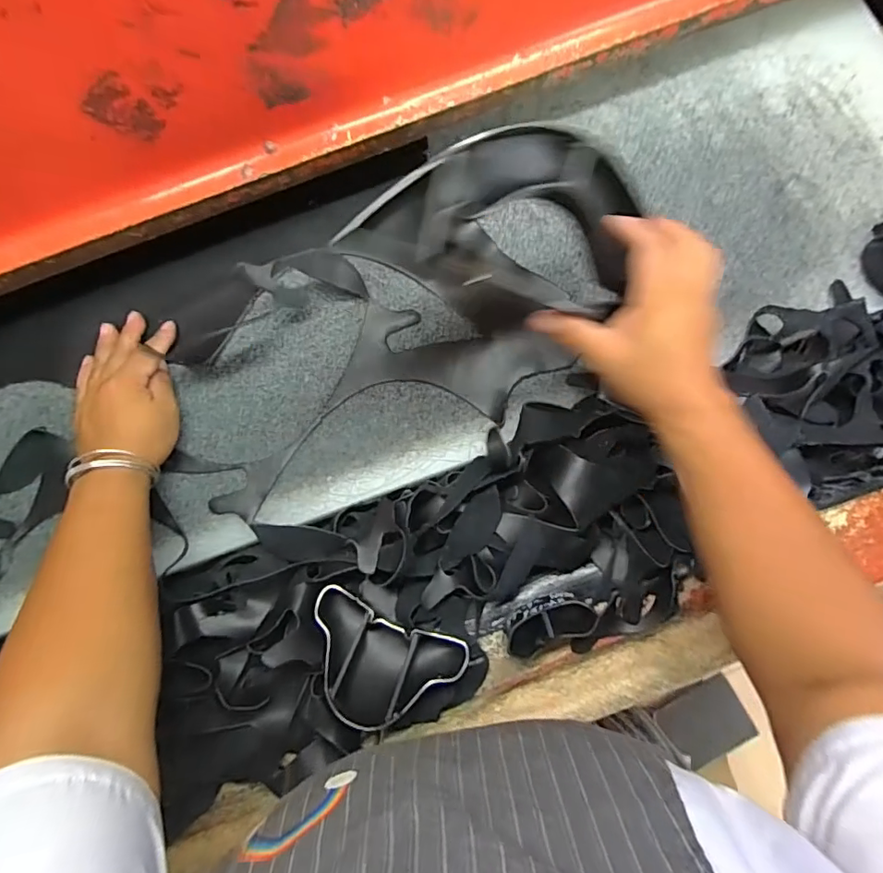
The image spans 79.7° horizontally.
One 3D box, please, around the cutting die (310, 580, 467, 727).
[{"bbox_3d":[-0.052,0.187,0.429,0.126,0.027,0.087,20,80,7],"label":"cutting die"}]

